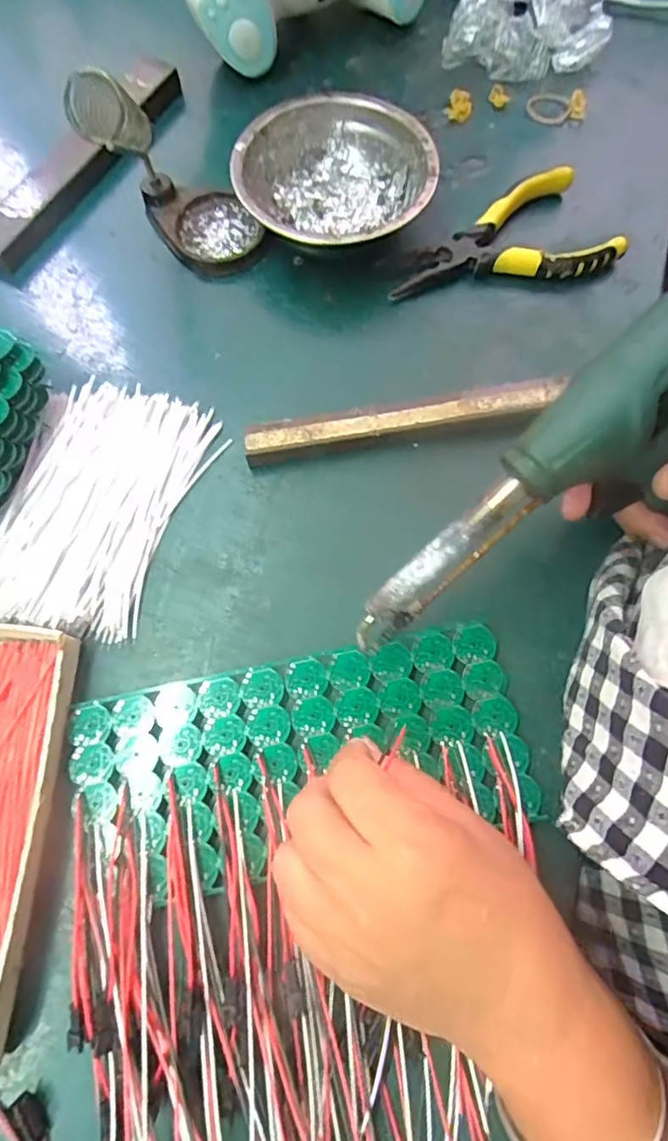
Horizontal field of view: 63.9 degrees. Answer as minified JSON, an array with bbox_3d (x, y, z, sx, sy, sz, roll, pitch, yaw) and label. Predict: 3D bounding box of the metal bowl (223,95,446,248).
[{"bbox_3d":[0.000,-0.251,0.355,0.123,0.041,0.123,0,73,-1],"label":"metal bowl"}]

